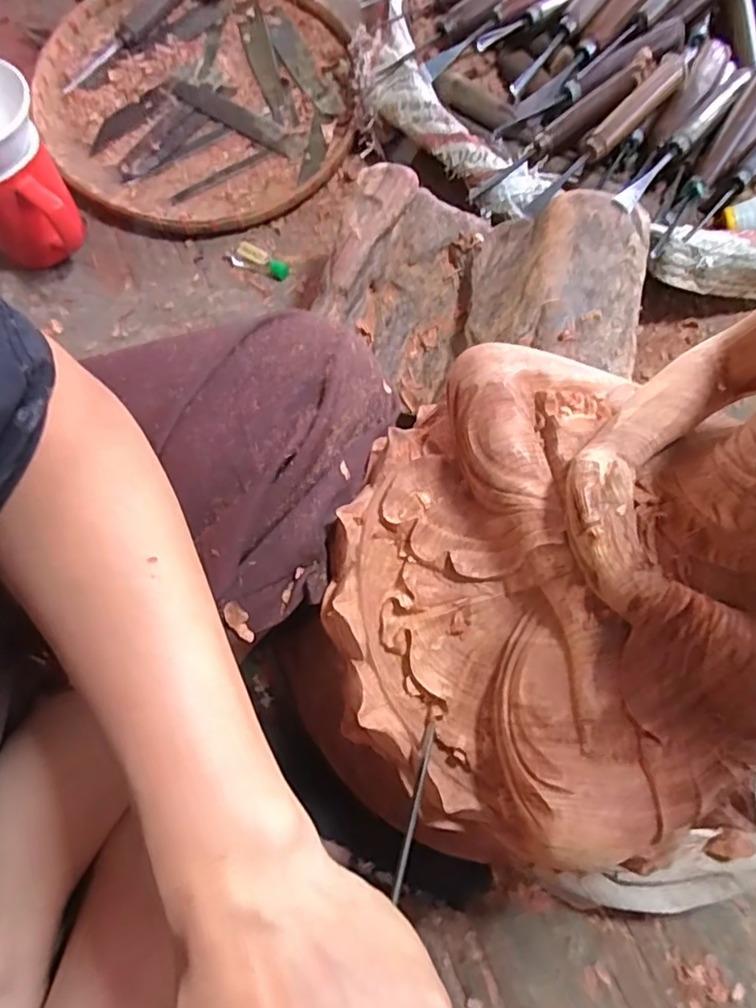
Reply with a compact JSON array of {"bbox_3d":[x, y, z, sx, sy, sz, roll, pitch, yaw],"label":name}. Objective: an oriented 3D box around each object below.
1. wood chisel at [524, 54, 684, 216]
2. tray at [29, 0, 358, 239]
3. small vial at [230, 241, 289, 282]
[{"bbox_3d":[0.167,-0.267,0.419,0.018,0.015,0.174,41,78,10],"label":"wood chisel"},{"bbox_3d":[-0.165,-0.372,0.543,0.279,0.037,0.298,0,75,0],"label":"tray"},{"bbox_3d":[-0.099,-0.205,0.495,0.049,0.012,0.019,17,76,5],"label":"small vial"}]

